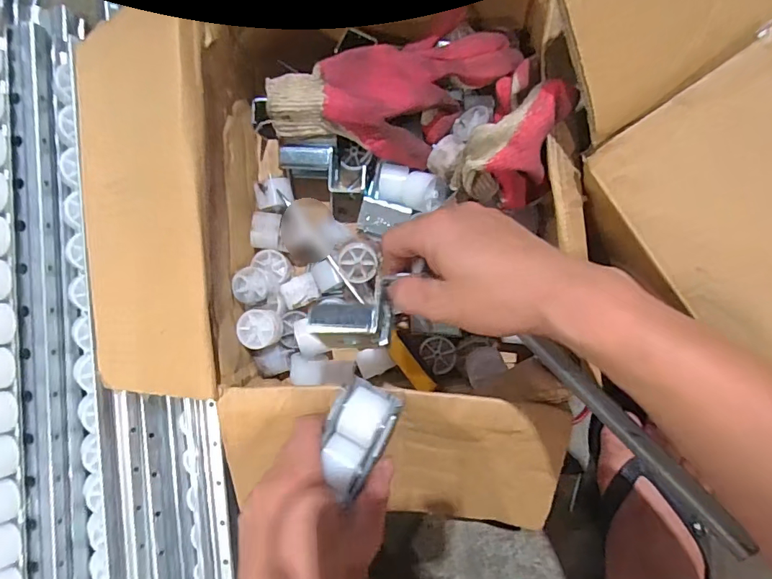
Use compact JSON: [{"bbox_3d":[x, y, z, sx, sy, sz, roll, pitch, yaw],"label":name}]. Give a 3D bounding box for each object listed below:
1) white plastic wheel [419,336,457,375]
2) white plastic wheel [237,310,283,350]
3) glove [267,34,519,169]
[{"bbox_3d":[0.049,0.059,0.431,0.029,0.008,0.034,-38,86,3],"label":"white plastic wheel"},{"bbox_3d":[-0.110,0.034,0.415,0.034,0.021,0.032,0,89,5],"label":"white plastic wheel"},{"bbox_3d":[0.007,-0.157,0.395,0.207,0.029,0.097,-9,88,4],"label":"glove"}]

